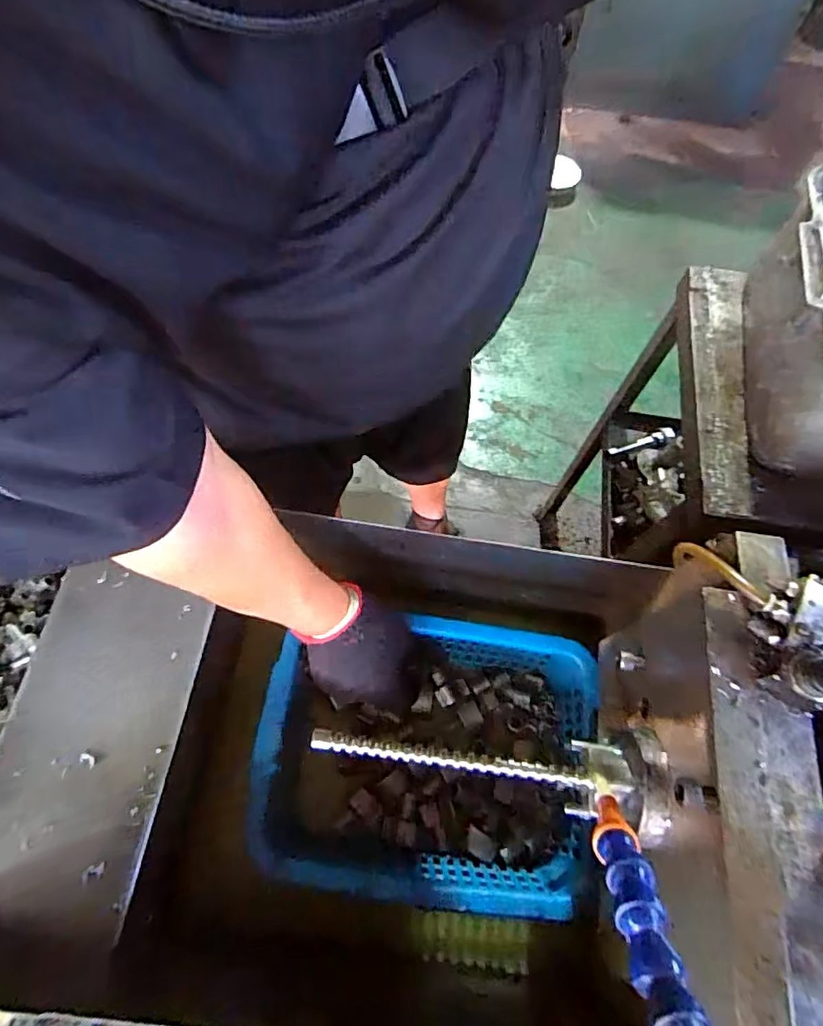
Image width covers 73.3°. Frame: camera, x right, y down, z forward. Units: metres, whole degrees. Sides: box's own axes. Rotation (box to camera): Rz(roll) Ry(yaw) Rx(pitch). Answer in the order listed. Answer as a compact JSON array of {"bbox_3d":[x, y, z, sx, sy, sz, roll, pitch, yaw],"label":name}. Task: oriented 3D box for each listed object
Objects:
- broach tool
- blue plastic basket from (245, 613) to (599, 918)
[{"bbox_3d":[0.028,0.179,0.404,0.201,0.006,0.012,8,67,1],"label":"broach tool"},{"bbox_3d":[0.014,0.239,0.575,0.321,0.090,0.242,8,67,1],"label":"blue plastic basket"}]

